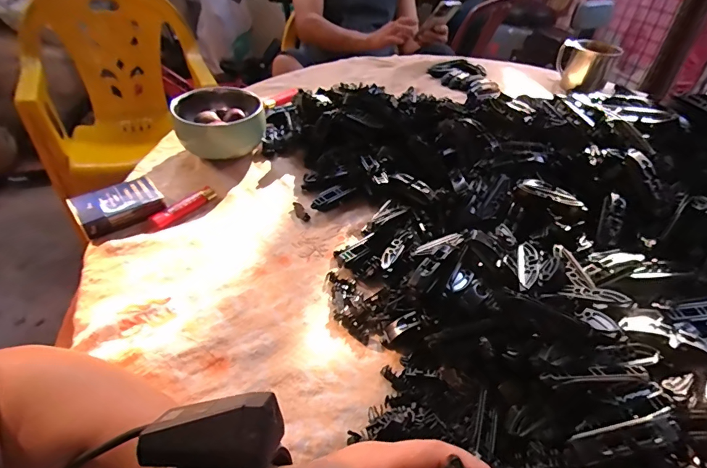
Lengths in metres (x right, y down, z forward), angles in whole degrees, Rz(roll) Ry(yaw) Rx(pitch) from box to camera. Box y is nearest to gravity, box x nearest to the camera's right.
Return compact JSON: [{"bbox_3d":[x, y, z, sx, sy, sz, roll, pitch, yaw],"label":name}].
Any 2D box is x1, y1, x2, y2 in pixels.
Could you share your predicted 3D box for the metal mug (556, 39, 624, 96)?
[{"bbox_3d":[0.505,-0.366,0.874,0.084,0.091,0.101,2,42,-2],"label":"metal mug"}]

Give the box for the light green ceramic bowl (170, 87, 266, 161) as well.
[{"bbox_3d":[-0.191,-0.153,0.574,0.113,0.073,0.113,2,42,-2],"label":"light green ceramic bowl"}]

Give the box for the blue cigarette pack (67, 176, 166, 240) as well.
[{"bbox_3d":[-0.268,-0.035,0.461,0.086,0.016,0.057,-29,75,-29],"label":"blue cigarette pack"}]

